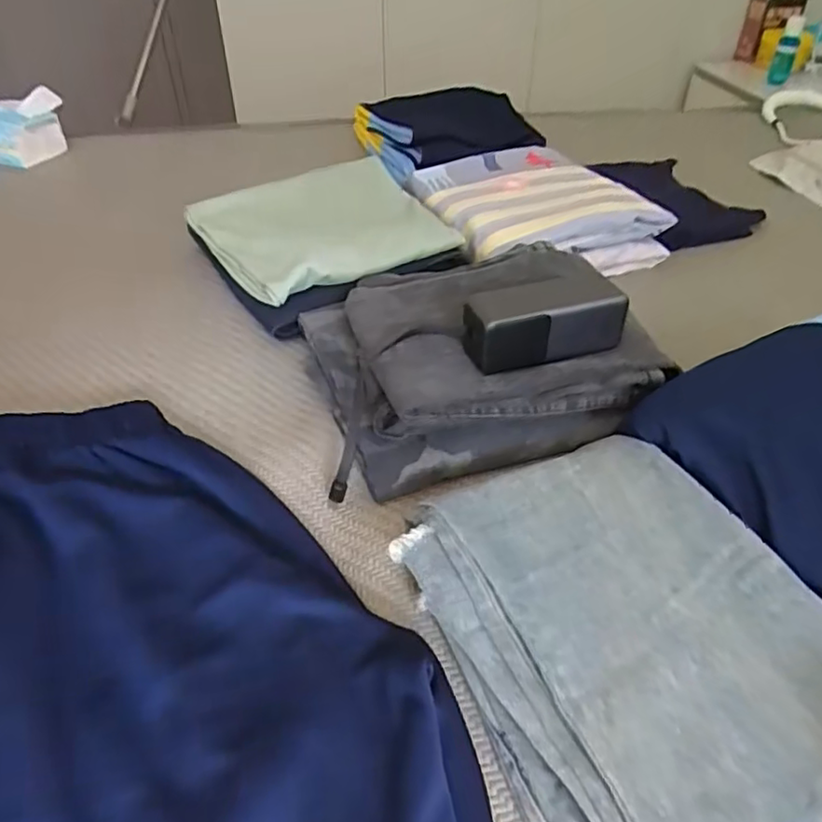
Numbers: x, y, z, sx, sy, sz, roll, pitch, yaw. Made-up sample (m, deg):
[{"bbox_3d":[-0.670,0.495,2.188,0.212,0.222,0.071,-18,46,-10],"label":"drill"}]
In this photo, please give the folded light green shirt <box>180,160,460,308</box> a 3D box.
[{"bbox_3d":[-0.110,-0.222,0.740,0.242,0.036,0.235,-23,47,-25],"label":"folded light green shirt"}]

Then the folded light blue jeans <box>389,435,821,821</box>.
[{"bbox_3d":[0.134,0.136,0.384,0.208,0.055,0.249,-17,44,-18],"label":"folded light blue jeans"}]

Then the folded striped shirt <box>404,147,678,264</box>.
[{"bbox_3d":[0.150,-0.277,0.838,0.250,0.060,0.283,-11,43,-13],"label":"folded striped shirt"}]

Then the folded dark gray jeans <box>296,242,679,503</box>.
[{"bbox_3d":[0.062,-0.062,0.584,0.285,0.070,0.232,-9,42,-10],"label":"folded dark gray jeans"}]

